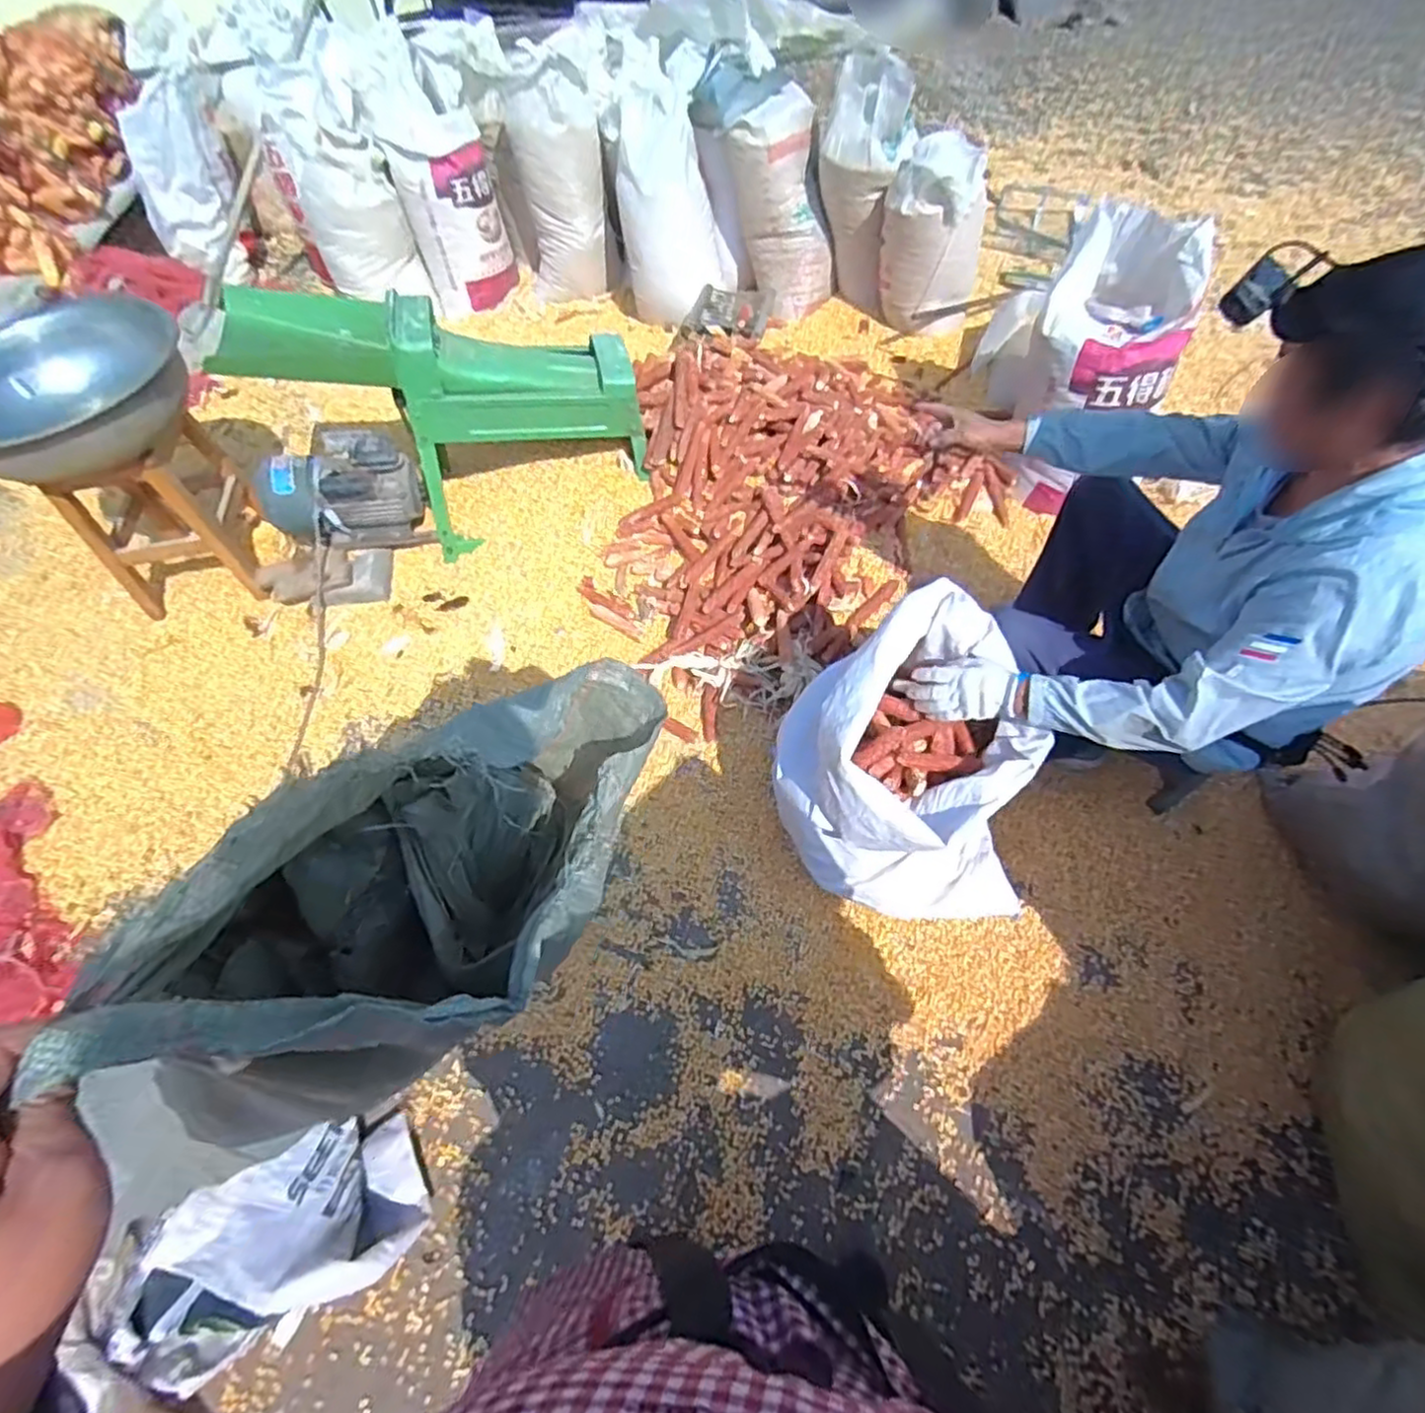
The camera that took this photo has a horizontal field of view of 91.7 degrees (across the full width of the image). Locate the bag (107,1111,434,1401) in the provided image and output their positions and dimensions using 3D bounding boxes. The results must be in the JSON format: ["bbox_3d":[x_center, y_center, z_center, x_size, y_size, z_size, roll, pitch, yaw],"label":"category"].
[{"bbox_3d":[-0.676,0.819,1.078,0.420,0.103,0.254,-24,59,-13],"label":"bag"}]

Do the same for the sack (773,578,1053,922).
[{"bbox_3d":[0.330,0.132,1.245,0.394,0.471,0.413,-13,57,-6],"label":"sack"}]

